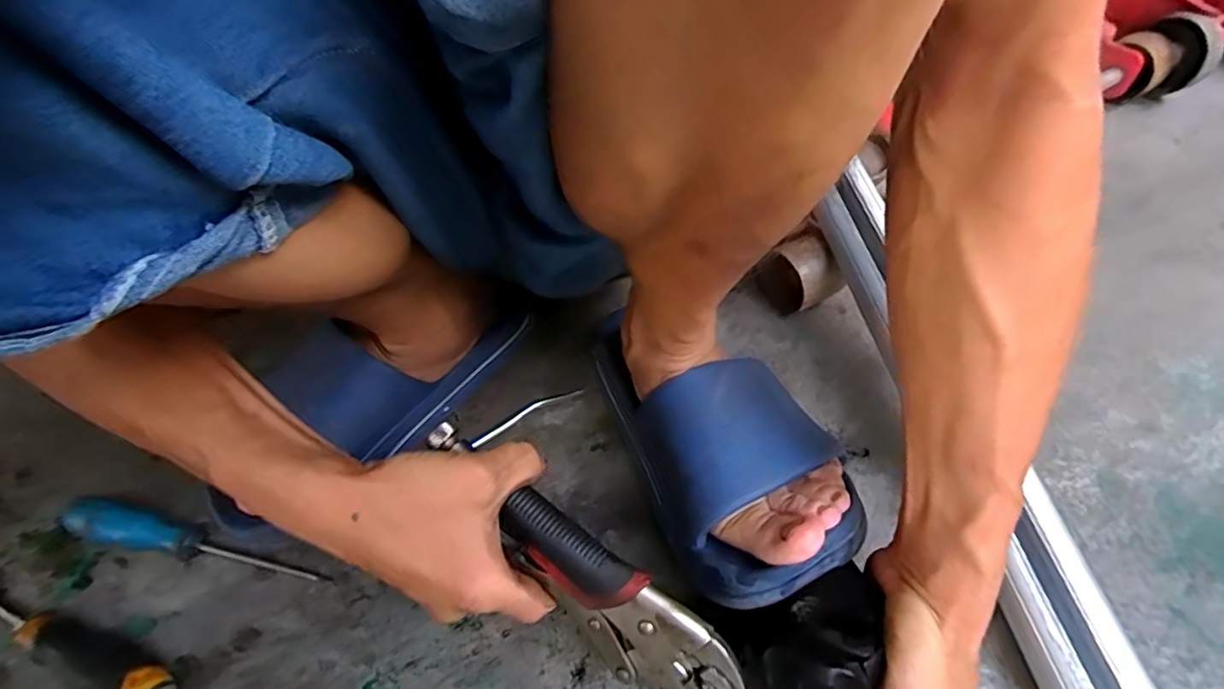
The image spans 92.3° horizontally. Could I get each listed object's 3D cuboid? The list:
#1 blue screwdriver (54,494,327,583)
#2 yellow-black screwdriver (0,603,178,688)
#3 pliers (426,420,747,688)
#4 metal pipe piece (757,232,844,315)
[{"bbox_3d":[-0.292,0.134,0.404,0.193,0.037,0.026,7,51,9],"label":"blue screwdriver"},{"bbox_3d":[-0.351,0.185,0.364,0.187,0.024,0.032,13,52,13],"label":"yellow-black screwdriver"},{"bbox_3d":[0.005,0.143,0.316,0.150,0.058,0.020,35,24,10],"label":"pliers"},{"bbox_3d":[0.168,-0.063,0.527,0.044,0.065,0.064,-22,53,-15],"label":"metal pipe piece"}]

